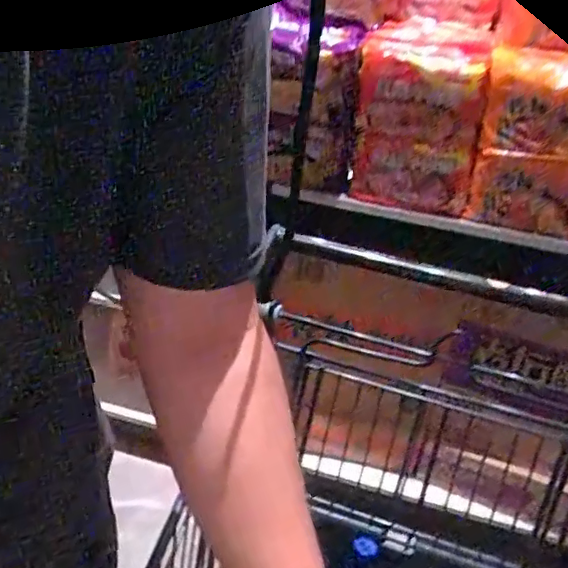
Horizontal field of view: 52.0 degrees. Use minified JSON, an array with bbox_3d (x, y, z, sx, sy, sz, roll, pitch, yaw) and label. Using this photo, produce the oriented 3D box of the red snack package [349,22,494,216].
[{"bbox_3d":[0.227,-0.273,0.992,0.210,0.286,0.086,19,33,20],"label":"red snack package"}]

